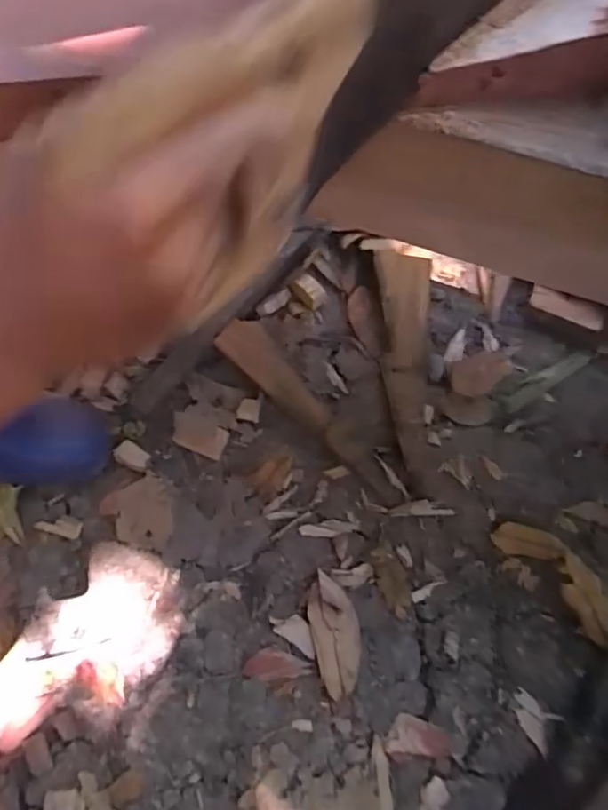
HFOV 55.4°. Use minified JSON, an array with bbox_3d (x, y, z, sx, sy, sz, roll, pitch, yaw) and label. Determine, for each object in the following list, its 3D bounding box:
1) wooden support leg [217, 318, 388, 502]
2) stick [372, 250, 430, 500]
[{"bbox_3d":[-0.001,0.002,0.742,0.054,0.021,0.296,-40,74,-11],"label":"wooden support leg"},{"bbox_3d":[0.124,-0.047,0.753,0.085,0.040,0.310,2,71,3],"label":"stick"}]

